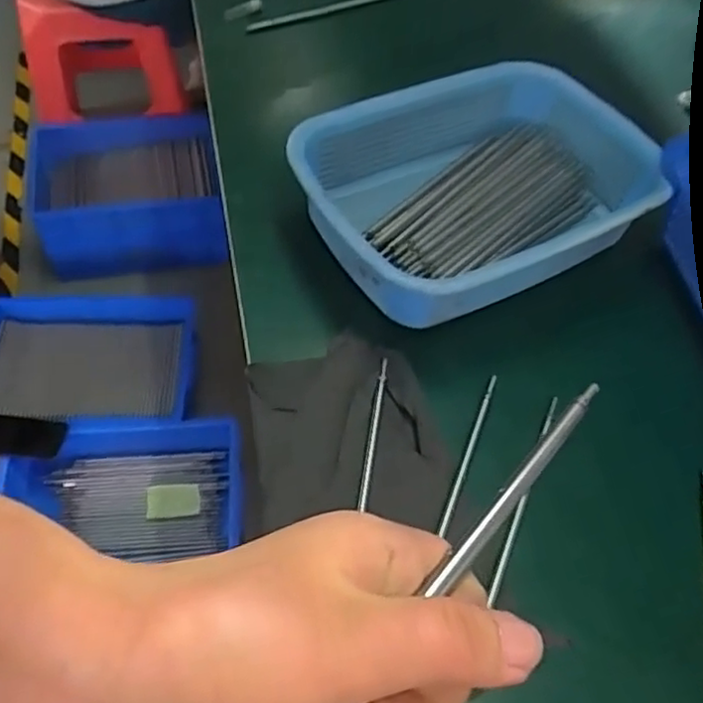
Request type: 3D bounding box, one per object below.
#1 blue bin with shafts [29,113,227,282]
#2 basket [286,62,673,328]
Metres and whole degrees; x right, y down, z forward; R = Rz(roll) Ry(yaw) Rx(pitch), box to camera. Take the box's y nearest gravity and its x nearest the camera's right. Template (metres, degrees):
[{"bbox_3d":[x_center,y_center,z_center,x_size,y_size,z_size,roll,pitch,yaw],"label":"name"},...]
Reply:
[{"bbox_3d":[-0.527,-0.353,1.585,0.455,0.214,0.339,-4,55,-8],"label":"blue bin with shafts"},{"bbox_3d":[0.125,-0.154,0.678,0.341,0.097,0.241,-22,59,-20],"label":"basket"}]

